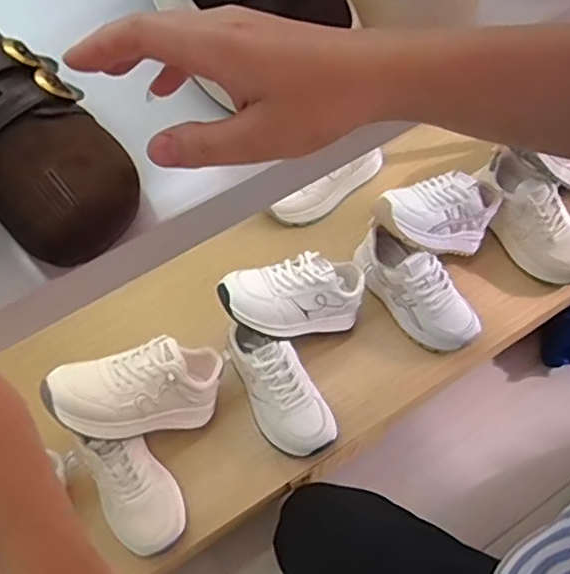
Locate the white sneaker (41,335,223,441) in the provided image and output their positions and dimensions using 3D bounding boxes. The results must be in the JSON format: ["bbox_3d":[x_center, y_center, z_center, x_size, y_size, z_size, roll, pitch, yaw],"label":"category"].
[{"bbox_3d":[-0.179,0.129,0.803,0.229,0.095,0.098,0,51,-40],"label":"white sneaker"}]

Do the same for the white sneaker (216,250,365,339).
[{"bbox_3d":[0.017,0.014,0.876,0.222,0.088,0.103,-3,56,-26],"label":"white sneaker"}]

